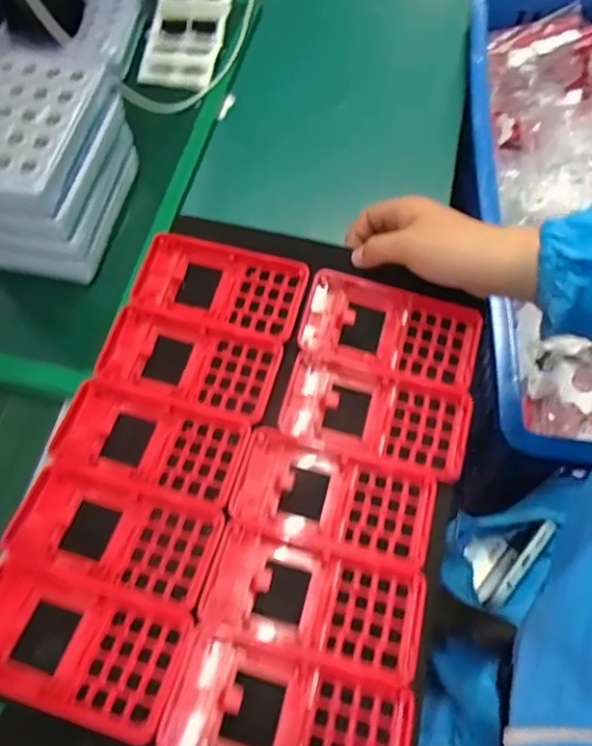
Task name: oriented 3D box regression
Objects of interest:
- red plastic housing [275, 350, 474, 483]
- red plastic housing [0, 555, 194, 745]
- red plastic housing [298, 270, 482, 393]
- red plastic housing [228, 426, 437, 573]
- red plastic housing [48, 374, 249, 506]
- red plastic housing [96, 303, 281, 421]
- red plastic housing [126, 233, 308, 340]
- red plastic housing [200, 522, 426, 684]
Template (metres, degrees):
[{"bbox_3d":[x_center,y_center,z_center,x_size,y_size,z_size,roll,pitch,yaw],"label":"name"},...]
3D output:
[{"bbox_3d":[0.054,0.028,0.398,0.125,0.013,0.062,15,66,8],"label":"red plastic housing"},{"bbox_3d":[-0.125,0.148,0.320,0.125,0.011,0.064,14,51,10],"label":"red plastic housing"},{"bbox_3d":[0.067,-0.030,0.417,0.123,0.022,0.064,14,66,7],"label":"red plastic housing"},{"bbox_3d":[0.023,0.080,0.374,0.125,0.017,0.063,16,66,8],"label":"red plastic housing"},{"bbox_3d":[-0.097,0.046,0.390,0.123,0.016,0.062,15,66,8],"label":"red plastic housing"},{"bbox_3d":[-0.078,-0.008,0.415,0.127,0.012,0.062,15,66,8],"label":"red plastic housing"},{"bbox_3d":[-0.056,-0.064,0.434,0.122,0.019,0.063,15,66,8],"label":"red plastic housing"},{"bbox_3d":[0.010,0.130,0.337,0.123,0.015,0.061,14,66,7],"label":"red plastic housing"}]

